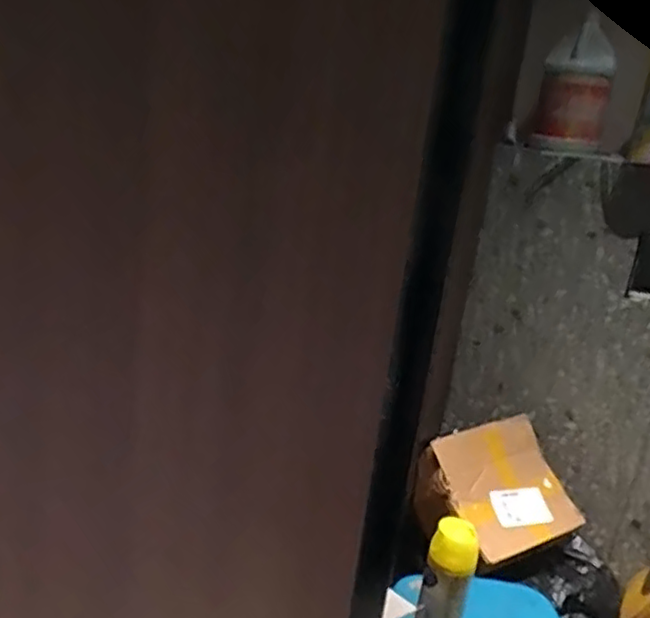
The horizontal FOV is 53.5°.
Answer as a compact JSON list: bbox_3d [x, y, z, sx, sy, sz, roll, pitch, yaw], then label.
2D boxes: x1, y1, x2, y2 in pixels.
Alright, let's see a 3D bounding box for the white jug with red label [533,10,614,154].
[{"bbox_3d":[0.505,-0.448,1.290,0.126,0.237,0.133,13,19,18],"label":"white jug with red label"}]

